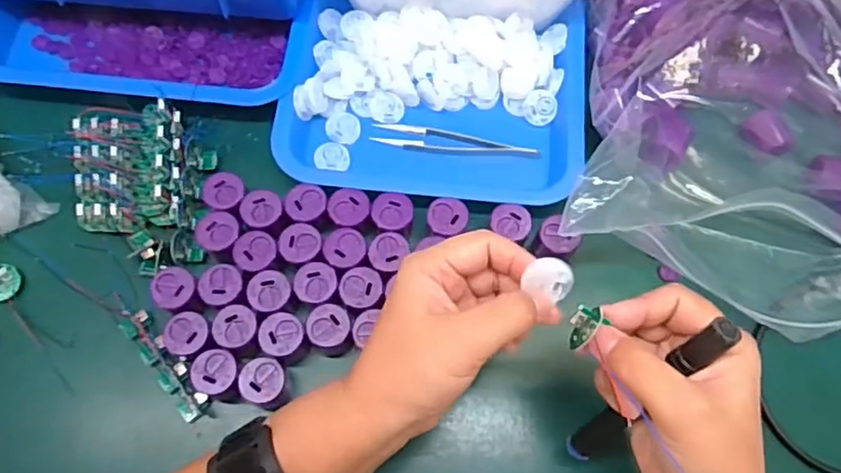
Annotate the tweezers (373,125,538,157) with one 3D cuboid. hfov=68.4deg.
[{"bbox_3d":[0.027,-0.073,0.469,0.122,0.010,0.020,3,69,0],"label":"tweezers"}]

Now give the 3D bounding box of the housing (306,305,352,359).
[{"bbox_3d":[-0.058,0.063,0.407,0.027,0.041,0.030,4,69,1],"label":"housing"}]

